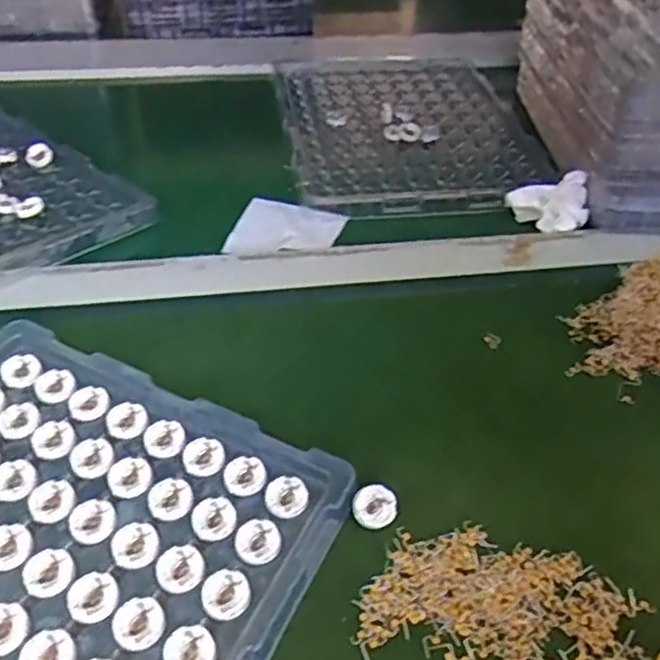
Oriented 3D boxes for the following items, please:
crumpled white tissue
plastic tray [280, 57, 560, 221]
[{"bbox_3d":[0.199,-0.116,0.603,0.062,0.030,0.053,-12,44,-17],"label":"crumpled white tissue"},{"bbox_3d":[0.082,-0.228,0.747,0.253,0.015,0.346,-3,42,-8],"label":"plastic tray"}]

